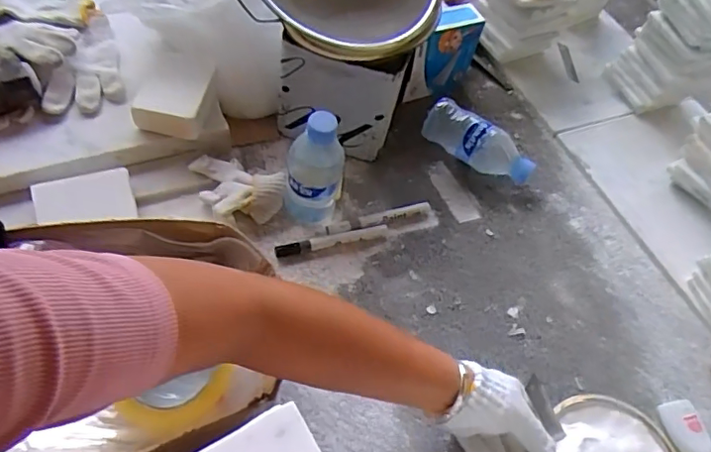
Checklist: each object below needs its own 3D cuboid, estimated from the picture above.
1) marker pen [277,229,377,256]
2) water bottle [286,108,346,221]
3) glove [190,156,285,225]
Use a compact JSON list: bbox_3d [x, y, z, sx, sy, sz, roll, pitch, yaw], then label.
[{"bbox_3d":[-0.028,0.020,0.703,0.147,0.017,0.015,-11,59,-16],"label":"marker pen"},{"bbox_3d":[-0.049,-0.068,0.661,0.064,0.159,0.050,6,56,-5],"label":"water bottle"},{"bbox_3d":[-0.146,-0.048,0.696,0.111,0.034,0.076,4,57,-7],"label":"glove"}]

